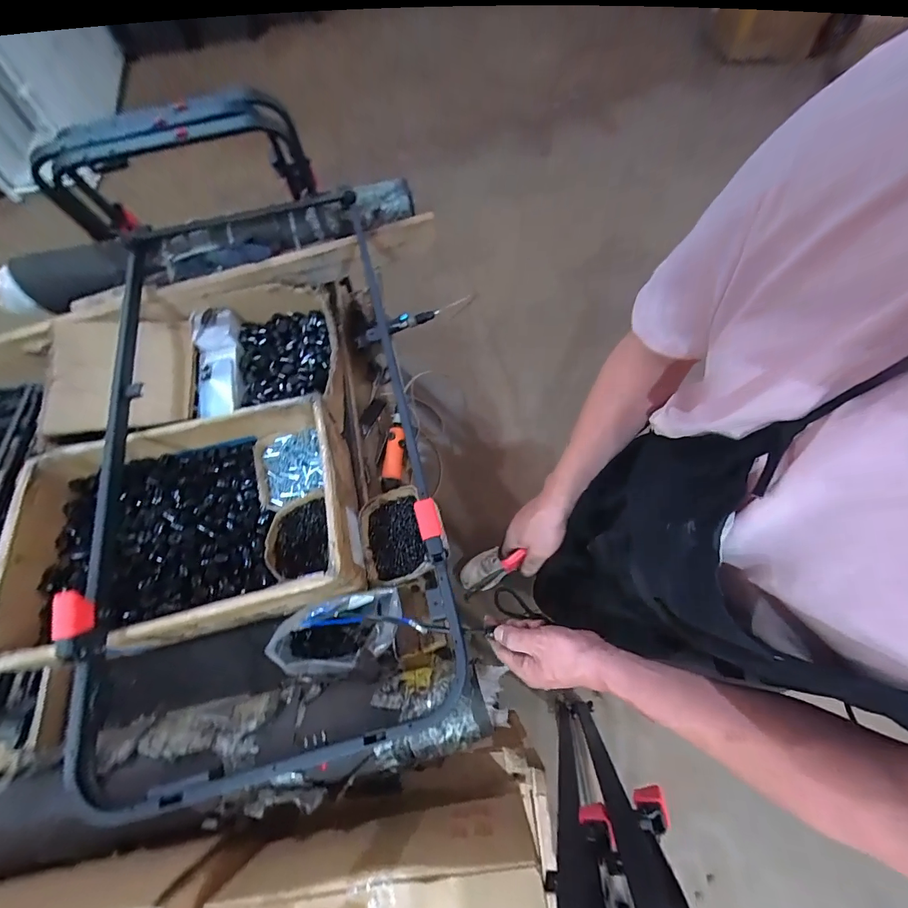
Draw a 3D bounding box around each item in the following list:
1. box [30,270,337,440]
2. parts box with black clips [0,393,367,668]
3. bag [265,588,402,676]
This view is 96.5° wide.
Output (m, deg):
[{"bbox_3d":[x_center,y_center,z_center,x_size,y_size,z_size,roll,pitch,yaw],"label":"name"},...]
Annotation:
[{"bbox_3d":[-0.553,-0.223,0.917,0.588,0.150,0.419,-12,66,-3],"label":"box"},{"bbox_3d":[-0.460,0.123,0.725,0.542,0.147,0.364,-13,66,-4],"label":"parts box with black clips"},{"bbox_3d":[-0.191,0.300,0.681,0.211,0.100,0.114,-14,67,-4],"label":"bag"}]

